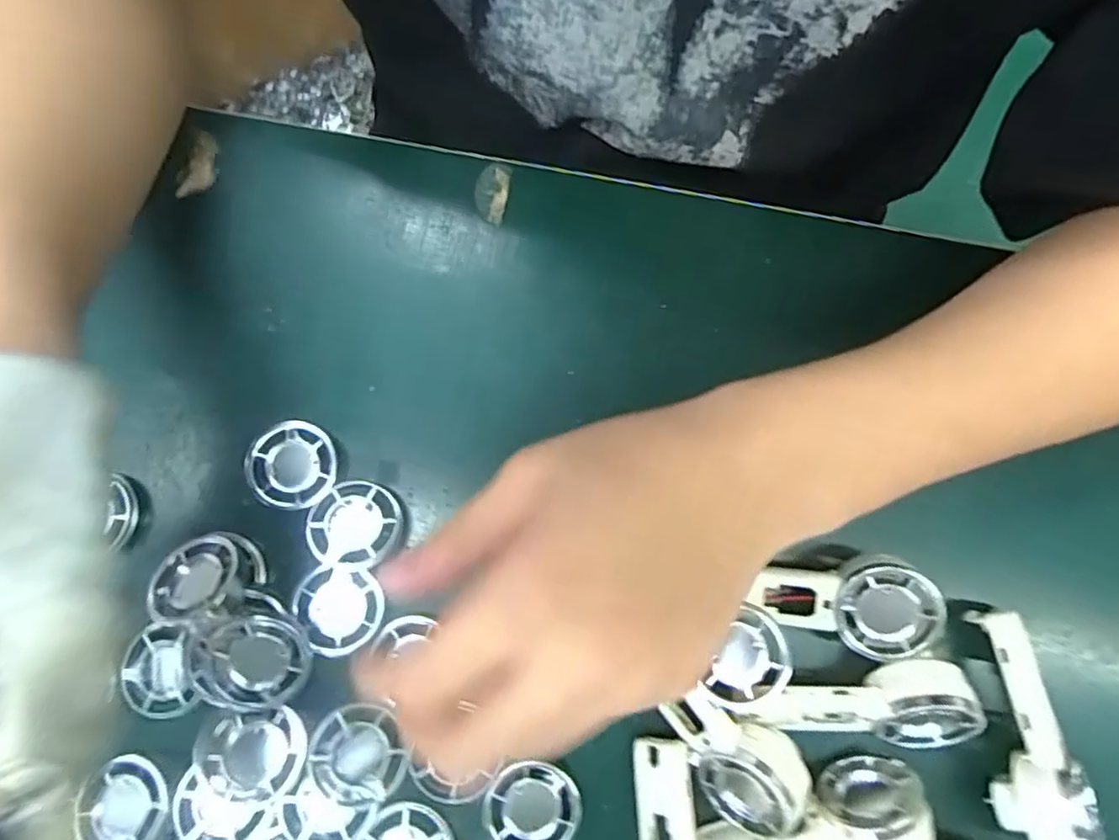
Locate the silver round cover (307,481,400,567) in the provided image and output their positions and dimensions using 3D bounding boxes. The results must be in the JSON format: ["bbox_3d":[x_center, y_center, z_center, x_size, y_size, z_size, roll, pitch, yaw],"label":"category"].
[{"bbox_3d":[-0.089,0.044,0.281,0.038,0.012,0.036,0,76,1],"label":"silver round cover"}]

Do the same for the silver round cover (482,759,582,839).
[{"bbox_3d":[-0.011,0.161,0.265,0.038,0.004,0.037,0,79,1],"label":"silver round cover"}]

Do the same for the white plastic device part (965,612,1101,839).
[{"bbox_3d":[0.186,0.124,0.262,0.023,0.038,0.087,-1,82,1],"label":"white plastic device part"}]

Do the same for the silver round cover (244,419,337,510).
[{"bbox_3d":[-0.120,0.020,0.290,0.037,0.010,0.039,0,83,1],"label":"silver round cover"}]

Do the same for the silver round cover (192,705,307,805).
[{"bbox_3d":[-0.124,0.135,0.259,0.042,0.009,0.034,-5,82,1],"label":"silver round cover"}]

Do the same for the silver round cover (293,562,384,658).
[{"bbox_3d":[-0.095,0.080,0.277,0.034,0.006,0.038,-30,83,-3],"label":"silver round cover"}]

